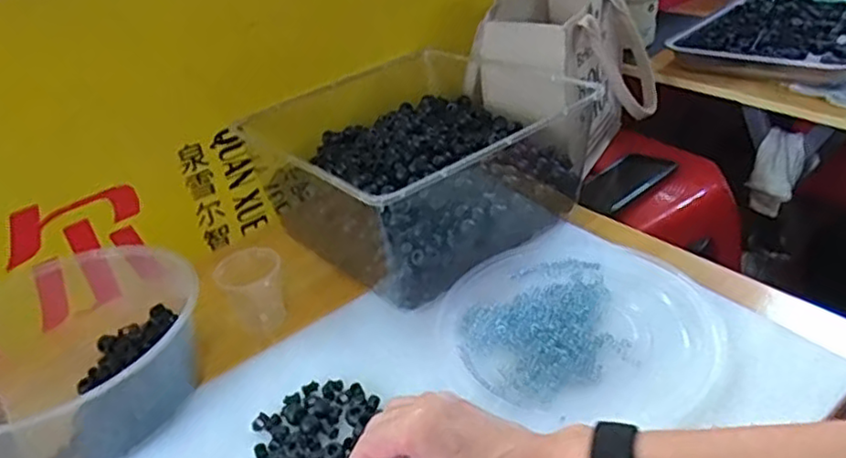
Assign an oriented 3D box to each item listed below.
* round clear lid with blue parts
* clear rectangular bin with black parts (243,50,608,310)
[{"bbox_3d":[0.141,0.084,0.624,0.252,0.011,0.237,-5,33,3],"label":"round clear lid with blue parts"},{"bbox_3d":[-0.003,-0.086,0.781,0.329,0.142,0.304,-30,40,-30],"label":"clear rectangular bin with black parts"}]

